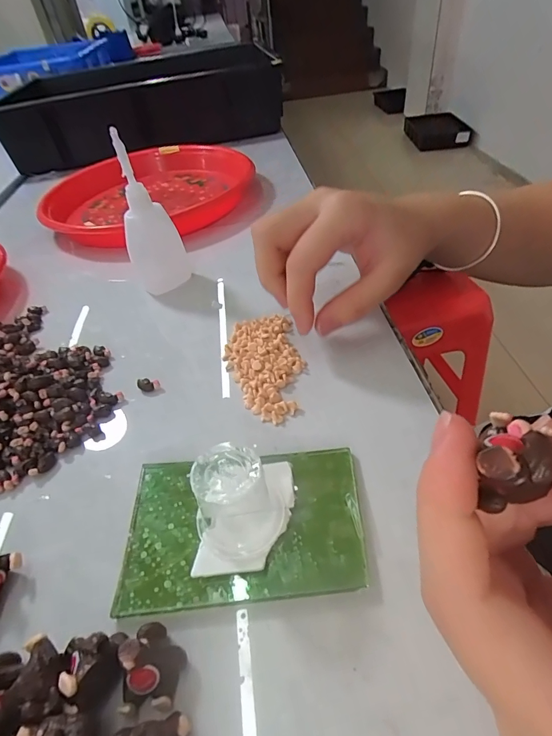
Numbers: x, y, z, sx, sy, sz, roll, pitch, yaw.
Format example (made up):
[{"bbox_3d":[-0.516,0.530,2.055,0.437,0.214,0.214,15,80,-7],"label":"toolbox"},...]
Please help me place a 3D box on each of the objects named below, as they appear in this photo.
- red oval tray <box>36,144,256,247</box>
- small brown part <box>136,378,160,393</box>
[{"bbox_3d":[-0.144,-0.206,0.465,0.227,0.032,0.233,-9,43,-2],"label":"red oval tray"},{"bbox_3d":[-0.079,0.011,0.248,0.014,0.007,0.007,-3,43,4],"label":"small brown part"}]

